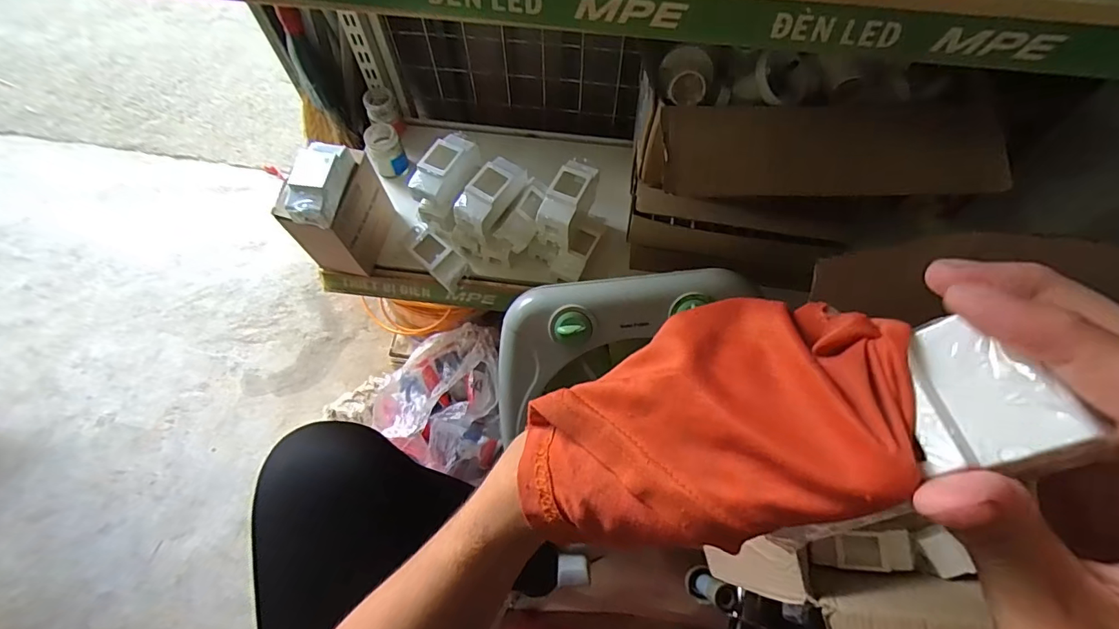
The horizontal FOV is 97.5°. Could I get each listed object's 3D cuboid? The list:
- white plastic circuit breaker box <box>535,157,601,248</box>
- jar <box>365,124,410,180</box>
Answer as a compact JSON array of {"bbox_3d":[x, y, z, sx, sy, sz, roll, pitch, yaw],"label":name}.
[{"bbox_3d":[0.011,-0.145,0.651,0.044,0.085,0.109,22,66,10],"label":"white plastic circuit breaker box"},{"bbox_3d":[-0.270,-0.254,0.762,0.051,0.065,0.061,-24,67,-11],"label":"jar"}]

